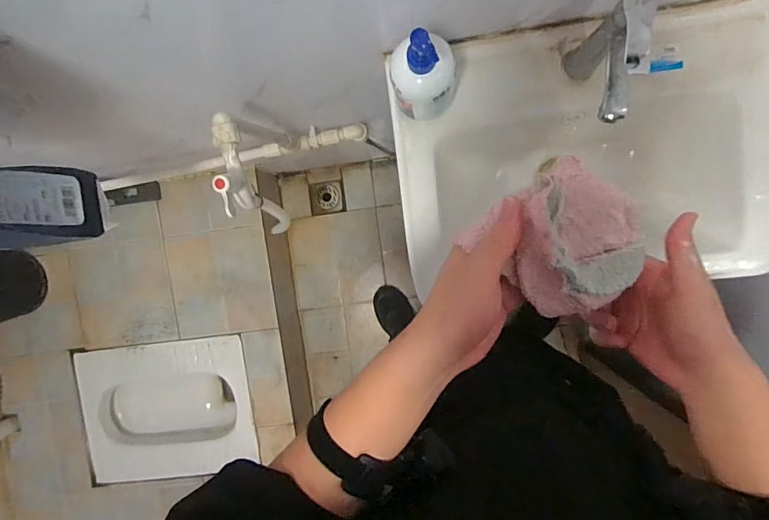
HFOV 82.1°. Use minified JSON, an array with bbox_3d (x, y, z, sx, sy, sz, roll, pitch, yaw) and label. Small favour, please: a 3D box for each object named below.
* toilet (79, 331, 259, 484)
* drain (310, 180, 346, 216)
[{"bbox_3d":[-0.658,0.471,1.414,0.526,0.195,0.448,-6,94,4],"label":"toilet"},{"bbox_3d":[-0.186,-0.203,1.445,0.109,0.016,0.103,-8,94,4],"label":"drain"}]

